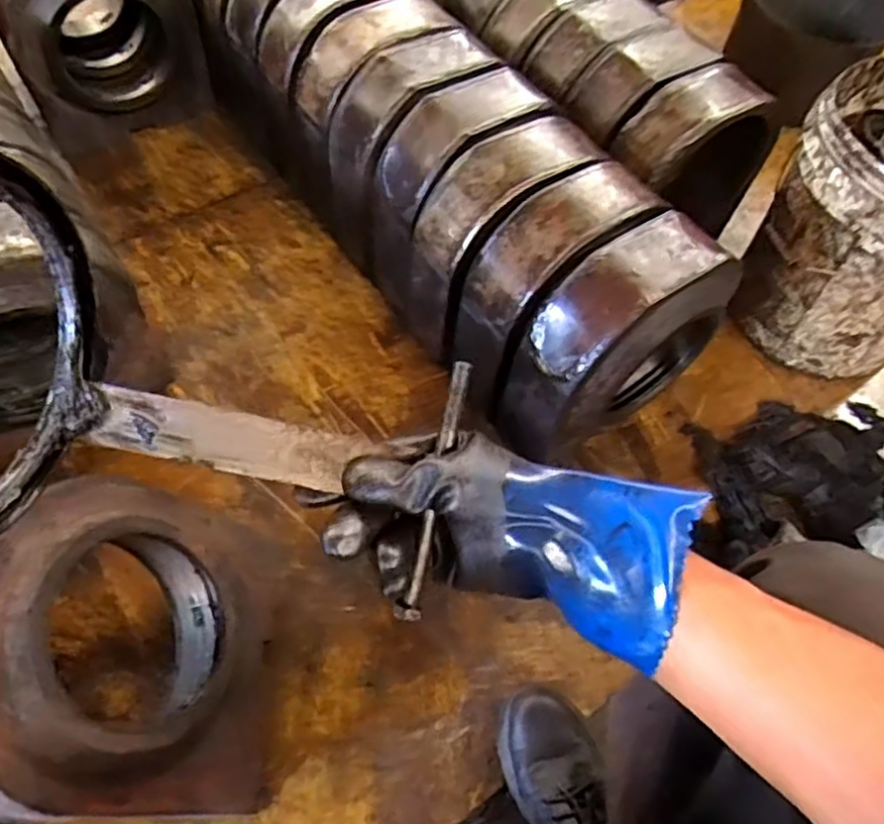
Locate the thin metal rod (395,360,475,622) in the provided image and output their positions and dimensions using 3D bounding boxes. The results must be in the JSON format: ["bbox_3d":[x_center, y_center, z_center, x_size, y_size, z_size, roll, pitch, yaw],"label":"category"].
[{"bbox_3d":[-0.004,0.048,0.421,0.013,0.008,0.159,12,89,3],"label":"thin metal rod"}]

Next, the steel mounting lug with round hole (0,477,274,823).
[{"bbox_3d":[-0.288,0.230,0.687,0.109,0.354,0.287,-18,56,29],"label":"steel mounting lug with round hole"}]

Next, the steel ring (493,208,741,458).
[{"bbox_3d":[0.229,-0.094,0.901,0.273,0.266,0.132,-34,66,-22],"label":"steel ring"}]

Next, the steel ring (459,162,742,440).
[{"bbox_3d":[0.151,-0.171,0.952,0.253,0.268,0.110,-34,66,-23],"label":"steel ring"}]

